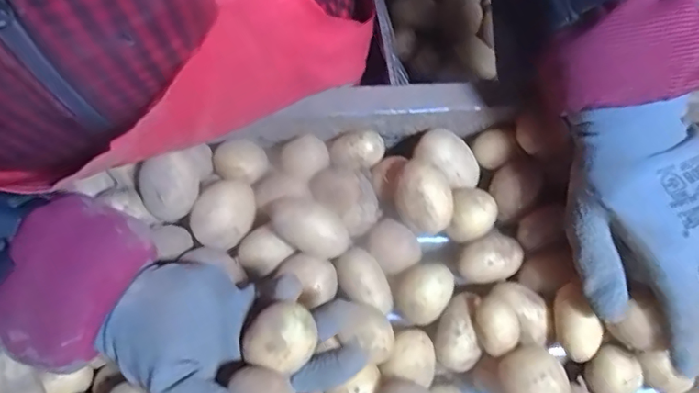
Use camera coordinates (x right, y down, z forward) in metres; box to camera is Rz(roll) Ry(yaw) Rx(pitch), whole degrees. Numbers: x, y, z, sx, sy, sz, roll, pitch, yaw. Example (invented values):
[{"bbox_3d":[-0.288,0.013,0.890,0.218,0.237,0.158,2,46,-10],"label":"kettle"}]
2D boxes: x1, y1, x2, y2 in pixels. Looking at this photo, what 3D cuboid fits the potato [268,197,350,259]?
[{"bbox_3d":[-0.030,0.024,0.384,0.059,0.029,0.032,32,78,13],"label":"potato"}]

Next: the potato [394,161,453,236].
[{"bbox_3d":[0.055,0.001,0.389,0.039,0.032,0.052,-28,72,-5],"label":"potato"}]

